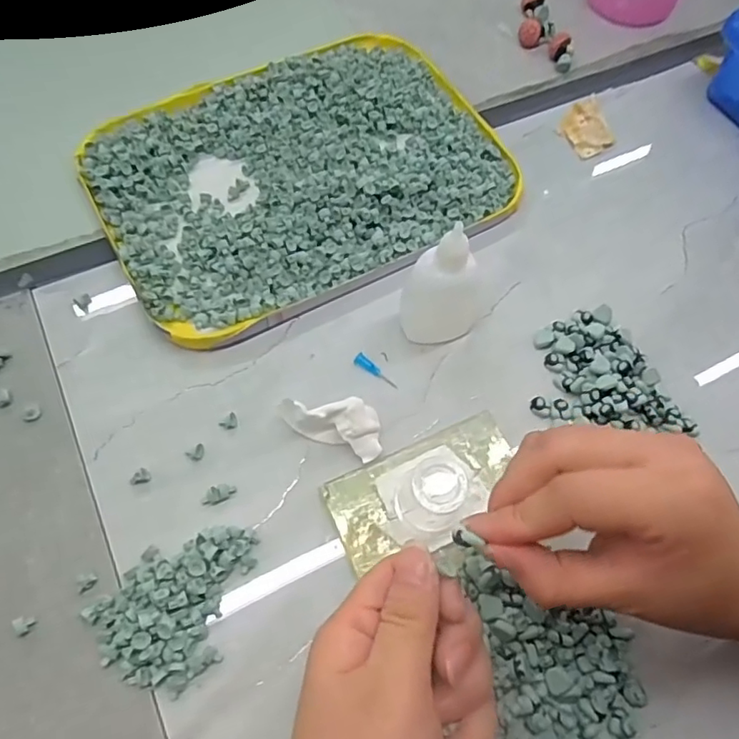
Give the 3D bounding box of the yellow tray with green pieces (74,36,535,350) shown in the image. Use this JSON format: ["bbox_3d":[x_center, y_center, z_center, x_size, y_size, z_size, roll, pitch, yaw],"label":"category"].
[{"bbox_3d":[-0.046,-0.141,0.396,0.268,0.025,0.203,-25,68,-14],"label":"yellow tray with green pieces"}]

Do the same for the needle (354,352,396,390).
[{"bbox_3d":[0.004,0.001,0.340,0.031,0.005,0.006,36,68,14],"label":"needle"}]

